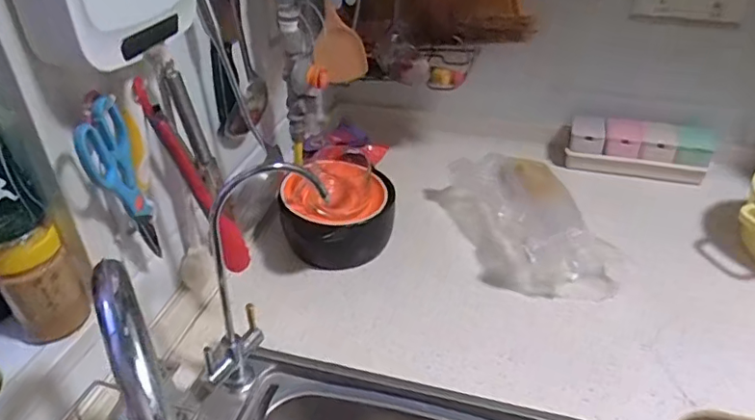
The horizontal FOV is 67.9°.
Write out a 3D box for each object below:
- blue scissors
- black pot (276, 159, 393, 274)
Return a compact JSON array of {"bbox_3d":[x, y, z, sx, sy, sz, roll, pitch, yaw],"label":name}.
[{"bbox_3d":[-0.255,-0.025,0.568,0.018,0.188,0.069,6,42,12],"label":"blue scissors"},{"bbox_3d":[-0.054,0.004,0.866,0.152,0.110,0.145,-1,35,0],"label":"black pot"}]

